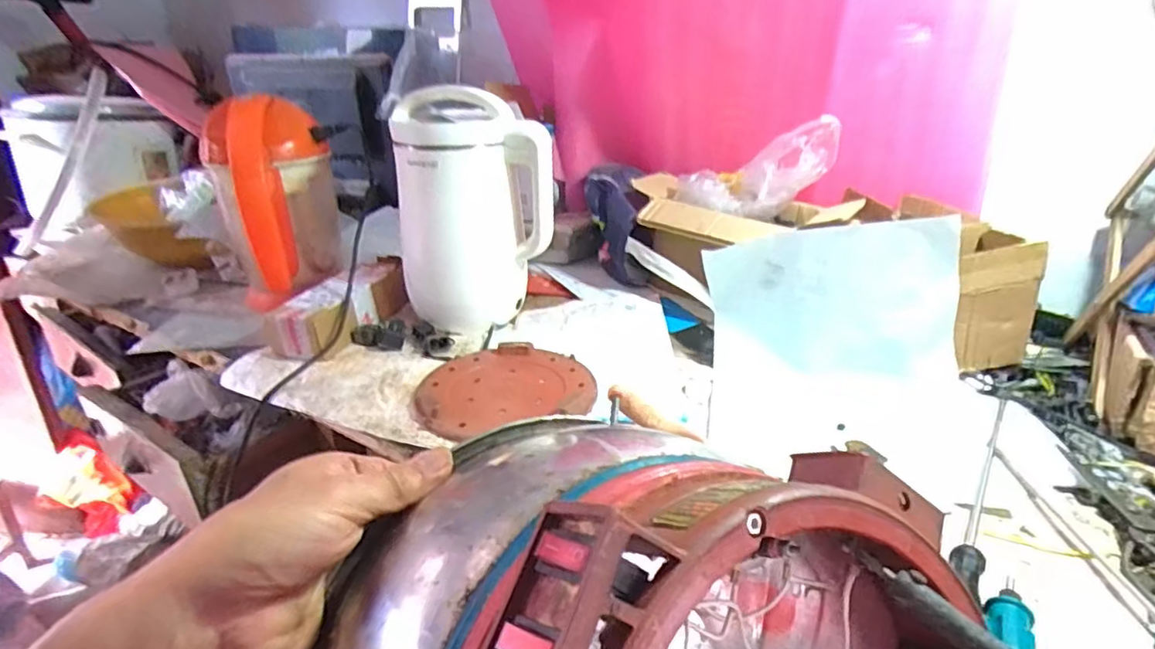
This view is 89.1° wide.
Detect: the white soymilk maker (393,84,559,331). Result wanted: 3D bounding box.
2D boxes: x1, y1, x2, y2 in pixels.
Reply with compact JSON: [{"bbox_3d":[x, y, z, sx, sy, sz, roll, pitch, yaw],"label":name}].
[{"bbox_3d":[-0.142,-0.157,0.805,0.191,0.299,0.121,-5,27,-15],"label":"white soymilk maker"}]

